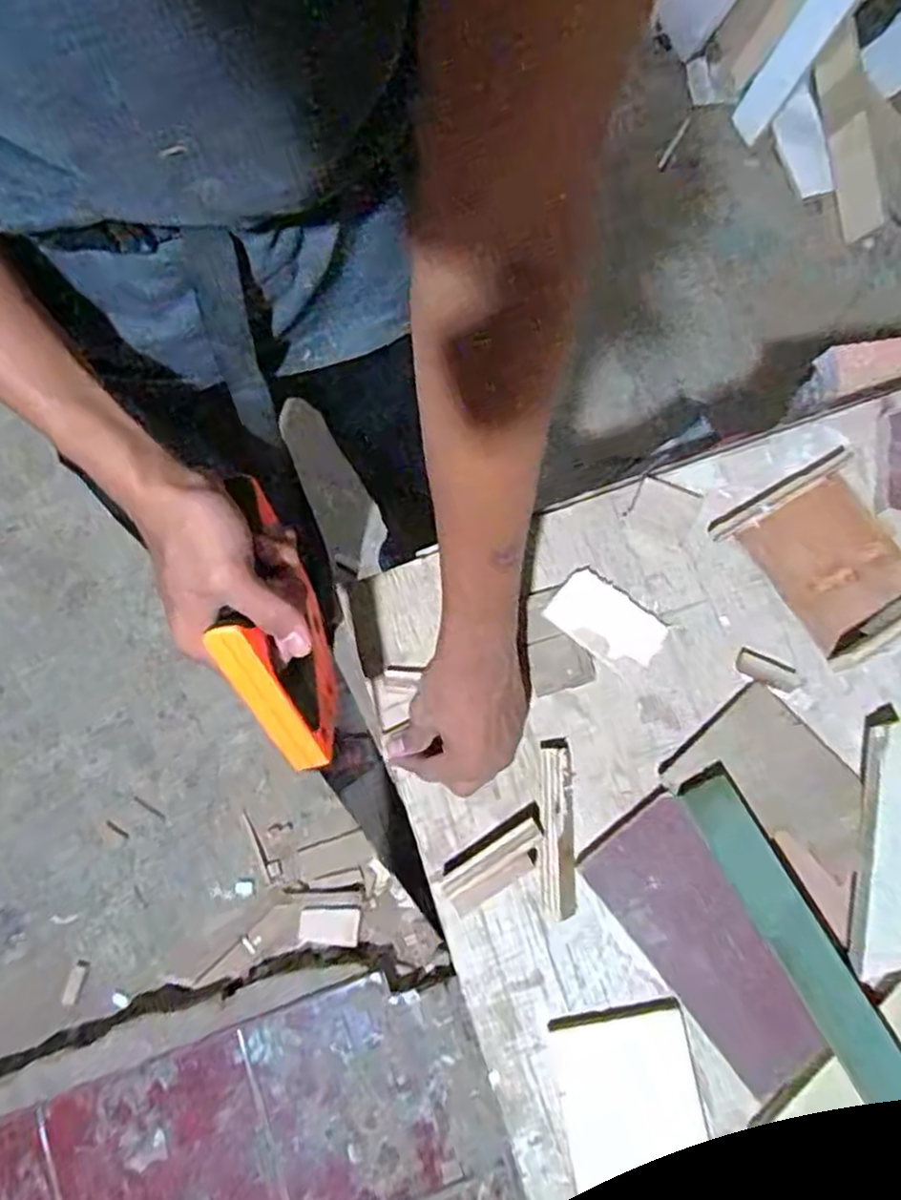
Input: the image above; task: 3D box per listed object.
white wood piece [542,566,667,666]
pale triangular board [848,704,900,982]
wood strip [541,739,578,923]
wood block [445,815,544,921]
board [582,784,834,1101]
[{"bbox_3d":[0.126,0.017,0.598,0.088,0.007,0.057,39,80,10],"label":"white wood piece"},{"bbox_3d":[0.342,0.177,0.525,0.093,0.024,0.182,12,77,5],"label":"pale triangular board"},{"bbox_3d":[0.082,0.172,0.556,0.027,0.023,0.130,0,76,2],"label":"wood strip"},{"bbox_3d":[0.033,0.200,0.550,0.082,0.018,0.031,-33,77,-6],"label":"wood block"},{"bbox_3d":[0.183,0.245,0.529,0.086,0.013,0.195,-37,77,2],"label":"board"}]

